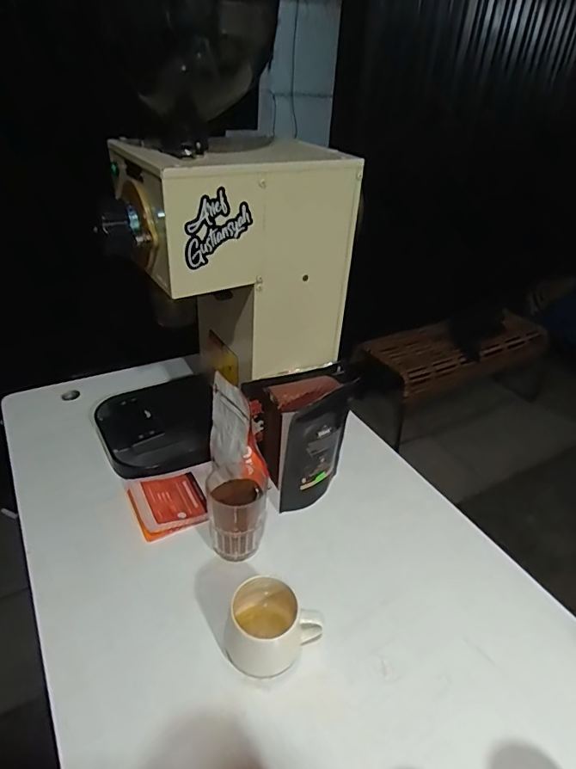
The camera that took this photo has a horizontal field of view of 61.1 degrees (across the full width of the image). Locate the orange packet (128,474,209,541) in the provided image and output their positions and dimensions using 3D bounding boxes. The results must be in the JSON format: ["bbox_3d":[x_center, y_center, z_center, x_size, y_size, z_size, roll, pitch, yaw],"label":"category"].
[{"bbox_3d":[-0.177,0.180,0.742,0.106,0.017,0.114,-15,38,-25],"label":"orange packet"}]

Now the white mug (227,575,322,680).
[{"bbox_3d":[-0.019,0.279,0.566,0.107,0.074,0.081,-8,35,-17],"label":"white mug"}]

